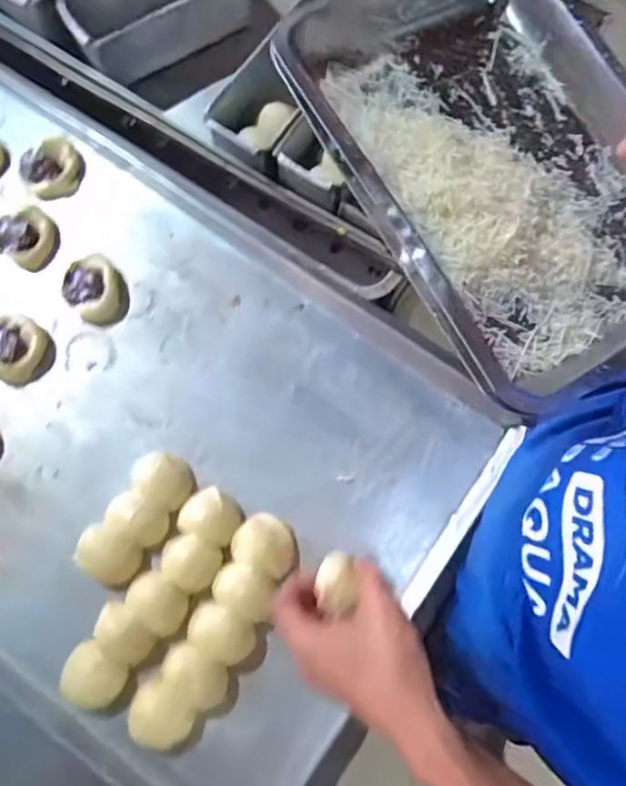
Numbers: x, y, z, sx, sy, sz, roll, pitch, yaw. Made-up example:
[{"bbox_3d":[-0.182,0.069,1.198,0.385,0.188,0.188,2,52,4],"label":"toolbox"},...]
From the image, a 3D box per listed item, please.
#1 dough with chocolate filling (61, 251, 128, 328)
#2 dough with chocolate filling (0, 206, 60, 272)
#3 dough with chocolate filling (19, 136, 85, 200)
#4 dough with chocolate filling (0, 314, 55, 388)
[{"bbox_3d":[-0.218,-0.104,0.554,0.057,0.023,0.067,-35,79,-11],"label":"dough with chocolate filling"},{"bbox_3d":[-0.295,-0.163,0.565,0.068,0.022,0.059,30,75,5],"label":"dough with chocolate filling"},{"bbox_3d":[-0.276,-0.240,0.586,0.061,0.026,0.058,1,74,-3],"label":"dough with chocolate filling"},{"bbox_3d":[-0.288,-0.045,0.534,0.069,0.024,0.058,43,77,9],"label":"dough with chocolate filling"}]

